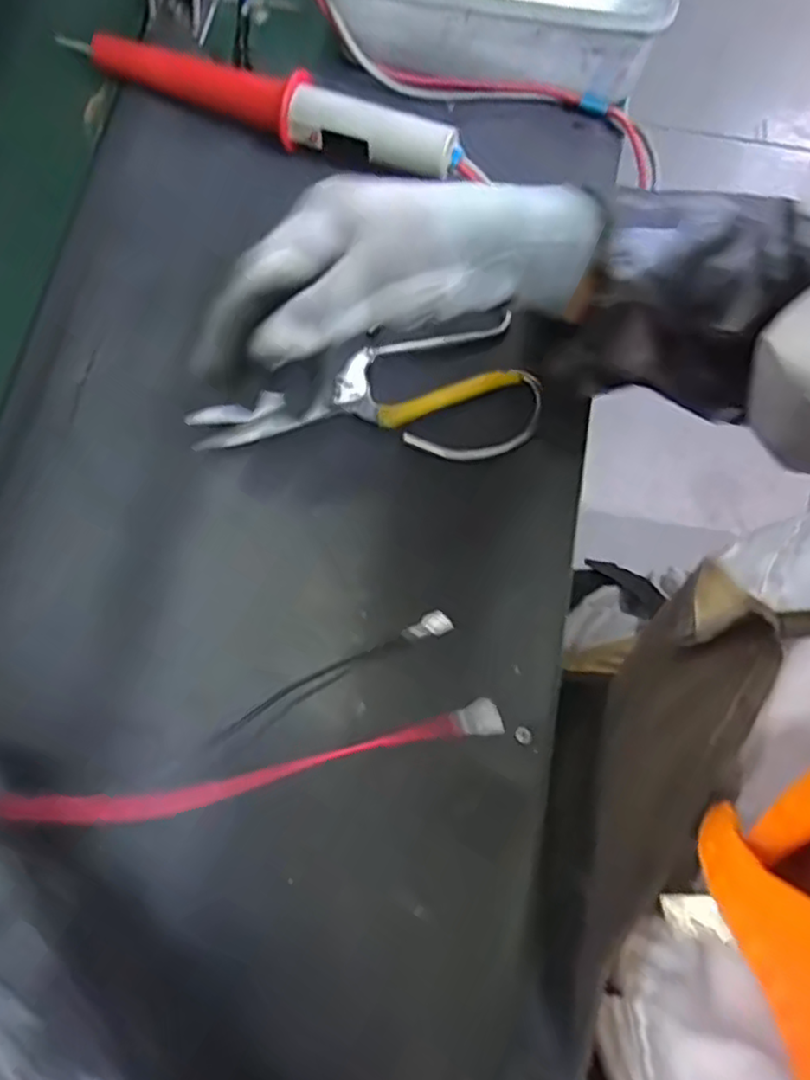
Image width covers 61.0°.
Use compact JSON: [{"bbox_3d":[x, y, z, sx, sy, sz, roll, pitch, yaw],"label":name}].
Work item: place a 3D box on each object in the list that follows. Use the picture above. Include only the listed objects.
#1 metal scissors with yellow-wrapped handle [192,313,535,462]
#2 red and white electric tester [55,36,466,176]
[{"bbox_3d":[-0.021,-0.080,0.404,0.199,0.011,0.083,-9,76,-8],"label":"metal scissors with yellow-wrapped handle"},{"bbox_3d":[-0.096,-0.283,0.439,0.267,0.034,0.031,20,76,3],"label":"red and white electric tester"}]

